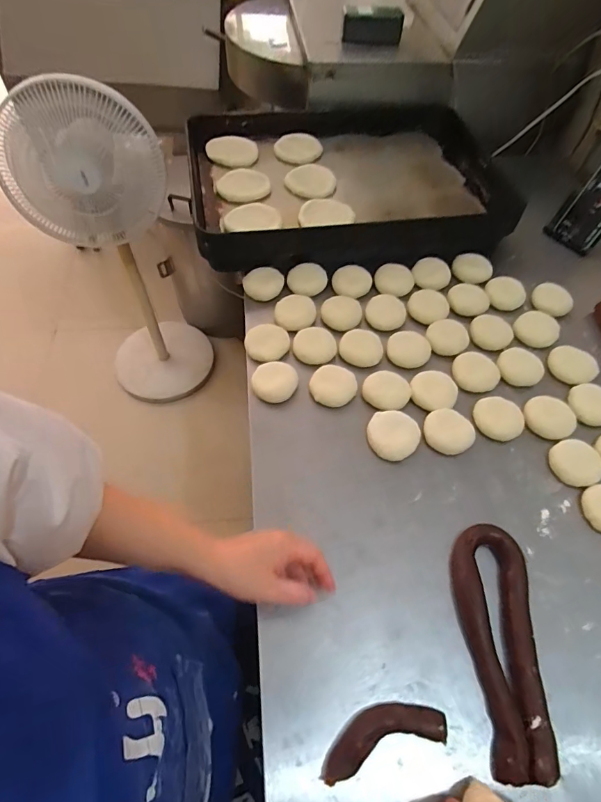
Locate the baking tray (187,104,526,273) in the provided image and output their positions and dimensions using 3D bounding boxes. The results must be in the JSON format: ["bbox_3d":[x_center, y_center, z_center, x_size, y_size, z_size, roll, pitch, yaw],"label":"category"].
[{"bbox_3d":[0.087,-0.460,0.892,0.588,0.079,0.475,-7,57,-8],"label":"baking tray"}]

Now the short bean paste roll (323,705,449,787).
[{"bbox_3d":[0.079,0.329,0.434,0.126,0.022,0.044,-13,59,-11],"label":"short bean paste roll"}]

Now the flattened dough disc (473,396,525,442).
[{"bbox_3d":[0.288,0.025,0.639,0.067,0.012,0.068,1,58,-2],"label":"flattened dough disc"}]

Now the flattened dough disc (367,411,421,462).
[{"bbox_3d":[0.130,0.048,0.617,0.071,0.012,0.072,1,58,-2],"label":"flattened dough disc"}]

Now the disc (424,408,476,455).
[{"bbox_3d":[0.209,0.043,0.620,0.069,0.014,0.061,17,59,8],"label":"disc"}]

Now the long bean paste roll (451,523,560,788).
[{"bbox_3d":[0.216,0.261,0.485,0.076,0.023,0.241,6,58,1],"label":"long bean paste roll"}]

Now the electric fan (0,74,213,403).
[{"bbox_3d":[-0.512,-0.393,1.356,0.330,1.050,0.382,-4,57,-6],"label":"electric fan"}]

